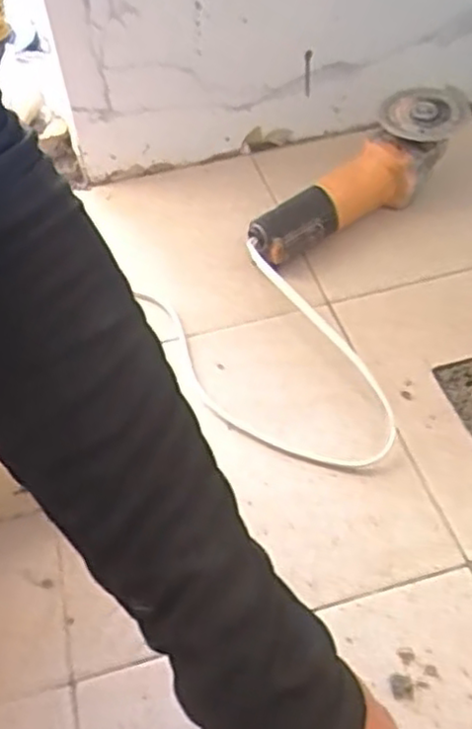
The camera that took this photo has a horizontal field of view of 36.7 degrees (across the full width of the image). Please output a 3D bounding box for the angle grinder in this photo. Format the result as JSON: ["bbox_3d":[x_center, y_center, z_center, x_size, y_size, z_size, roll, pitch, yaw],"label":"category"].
[{"bbox_3d":[0.133,-0.195,0.783,0.277,0.085,0.085,-38,54,-7],"label":"angle grinder"}]

